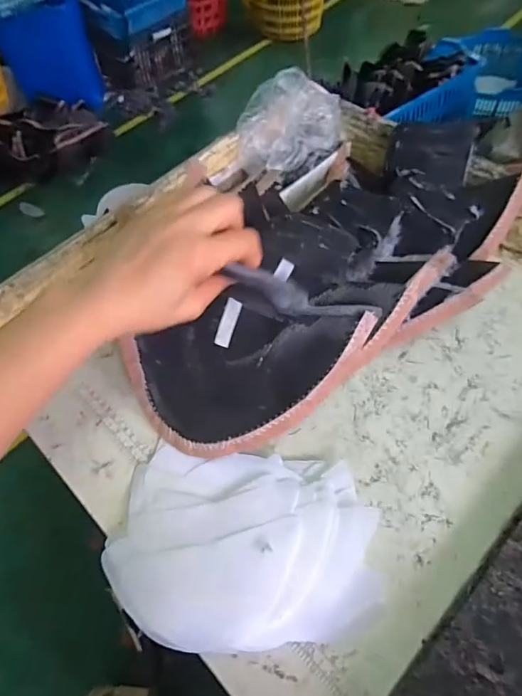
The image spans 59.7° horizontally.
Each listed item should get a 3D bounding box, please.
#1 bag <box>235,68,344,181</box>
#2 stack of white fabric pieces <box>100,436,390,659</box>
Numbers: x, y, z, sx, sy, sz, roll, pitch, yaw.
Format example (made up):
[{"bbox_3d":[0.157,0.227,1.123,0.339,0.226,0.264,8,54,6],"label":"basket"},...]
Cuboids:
[{"bbox_3d":[0.037,-0.288,0.589,0.135,0.076,0.134,4,57,7],"label":"bag"},{"bbox_3d":[-0.015,0.162,0.382,0.218,0.031,0.152,3,57,6],"label":"stack of white fabric pieces"}]

